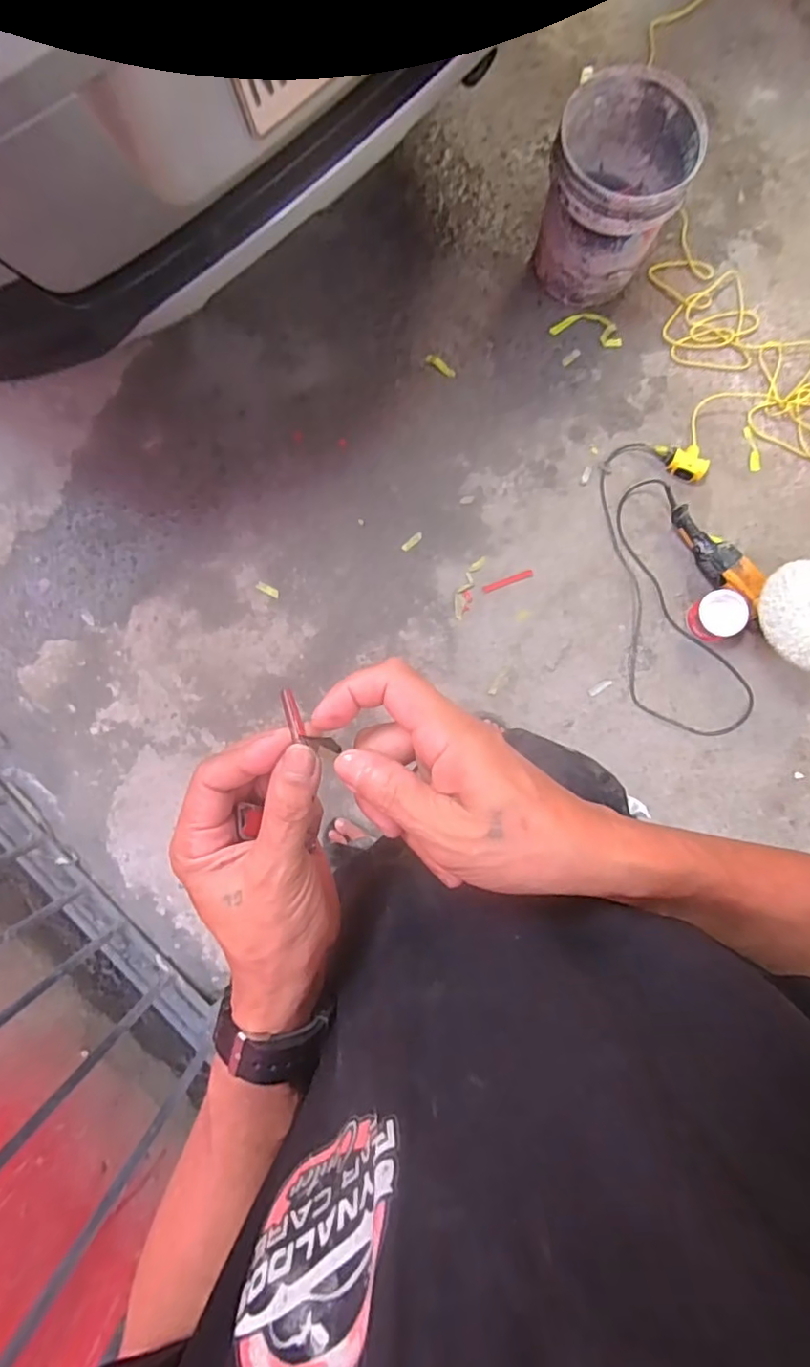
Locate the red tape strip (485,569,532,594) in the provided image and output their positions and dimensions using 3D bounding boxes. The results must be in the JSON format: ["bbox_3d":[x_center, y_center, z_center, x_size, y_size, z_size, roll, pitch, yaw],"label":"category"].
[{"bbox_3d":[0.250,-0.248,1.392,0.121,0.007,0.018,-20,82,7],"label":"red tape strip"}]

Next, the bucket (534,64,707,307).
[{"bbox_3d":[0.456,-1.102,1.317,0.284,0.316,0.280,0,88,-1],"label":"bucket"}]

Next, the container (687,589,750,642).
[{"bbox_3d":[0.714,-0.155,1.315,0.099,0.074,0.105,0,88,-1],"label":"container"}]

